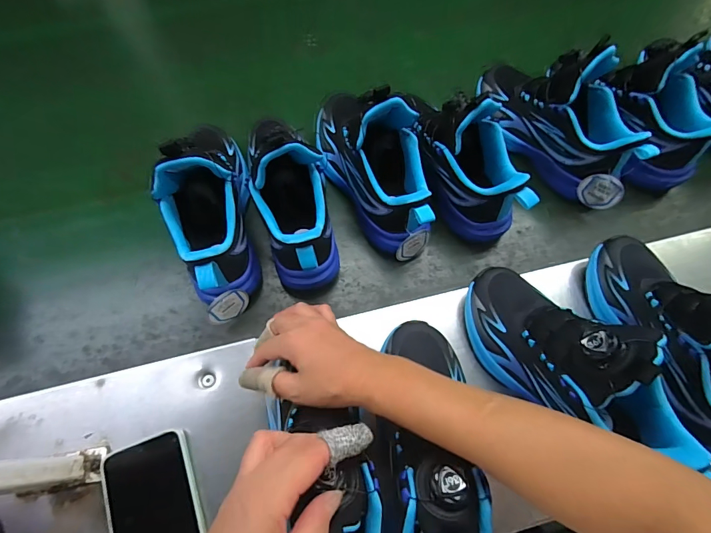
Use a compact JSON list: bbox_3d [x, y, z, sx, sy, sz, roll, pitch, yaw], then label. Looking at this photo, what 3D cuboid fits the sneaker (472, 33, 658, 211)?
[{"bbox_3d":[0.275,-0.208,0.492,0.096,0.140,0.237,-34,68,-11],"label":"sneaker"}]

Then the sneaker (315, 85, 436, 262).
[{"bbox_3d":[0.020,-0.135,0.462,0.100,0.144,0.240,-16,64,-8],"label":"sneaker"}]

